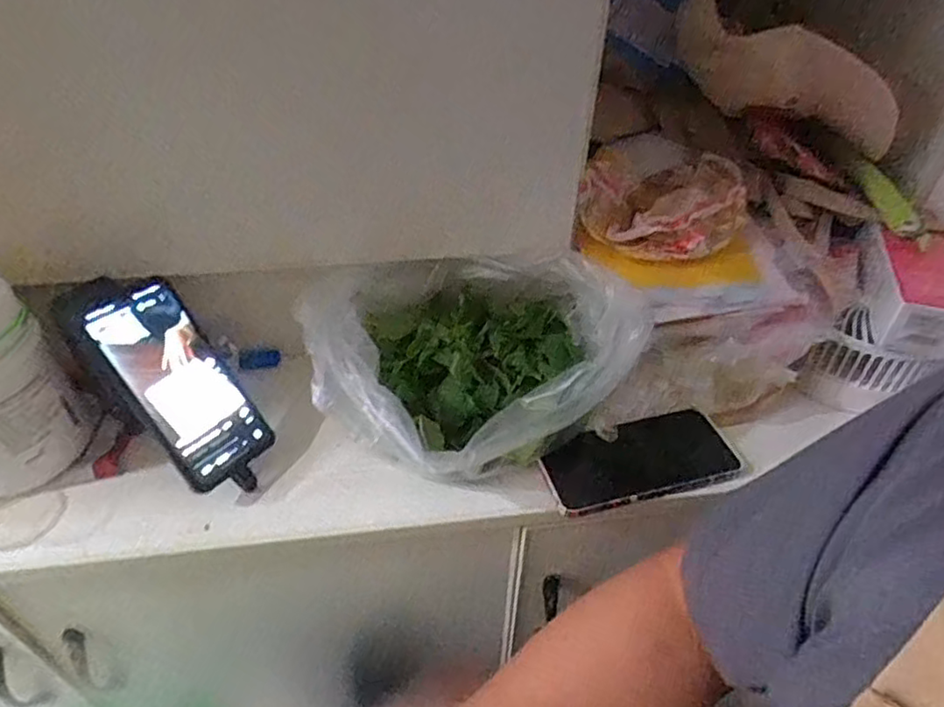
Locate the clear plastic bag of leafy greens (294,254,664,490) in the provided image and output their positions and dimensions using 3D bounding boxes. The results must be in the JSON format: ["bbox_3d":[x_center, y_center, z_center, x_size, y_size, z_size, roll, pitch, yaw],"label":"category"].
[{"bbox_3d":[0.005,0.016,0.535,0.261,0.133,0.189,-17,45,-18],"label":"clear plastic bag of leafy greens"}]

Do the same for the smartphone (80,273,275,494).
[{"bbox_3d":[-0.229,0.022,0.501,0.009,0.166,0.079,-23,11,46],"label":"smartphone"}]

